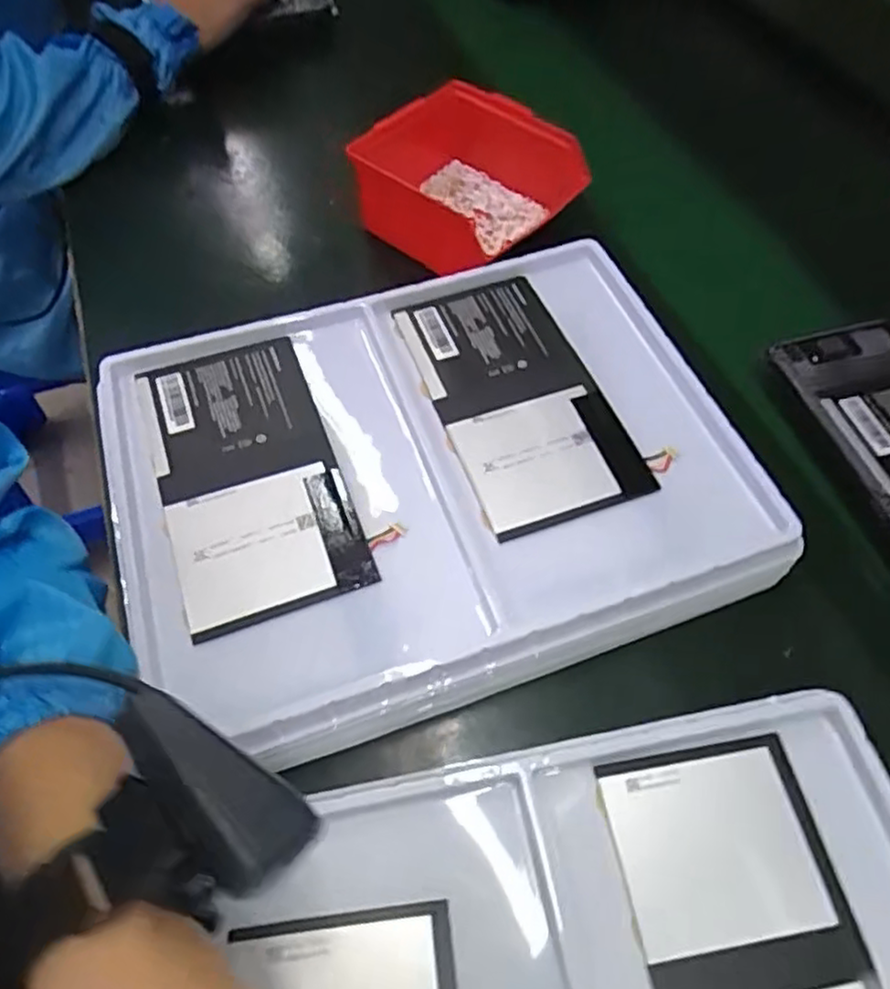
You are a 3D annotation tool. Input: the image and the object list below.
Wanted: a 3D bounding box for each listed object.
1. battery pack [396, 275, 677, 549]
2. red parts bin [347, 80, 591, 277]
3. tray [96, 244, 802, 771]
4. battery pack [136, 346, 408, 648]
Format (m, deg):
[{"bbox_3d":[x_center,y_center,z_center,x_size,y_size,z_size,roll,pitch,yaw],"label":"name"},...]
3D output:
[{"bbox_3d":[0.043,-0.060,0.400,0.097,0.005,0.169,-17,60,-10],"label":"battery pack"},{"bbox_3d":[0.004,-0.237,0.516,0.168,0.063,0.126,37,65,21],"label":"red parts bin"},{"bbox_3d":[-0.009,-0.016,0.383,0.320,0.039,0.245,-18,60,-11],"label":"tray"},{"bbox_3d":[-0.105,-0.013,0.369,0.093,0.007,0.171,-20,60,-12],"label":"battery pack"}]

